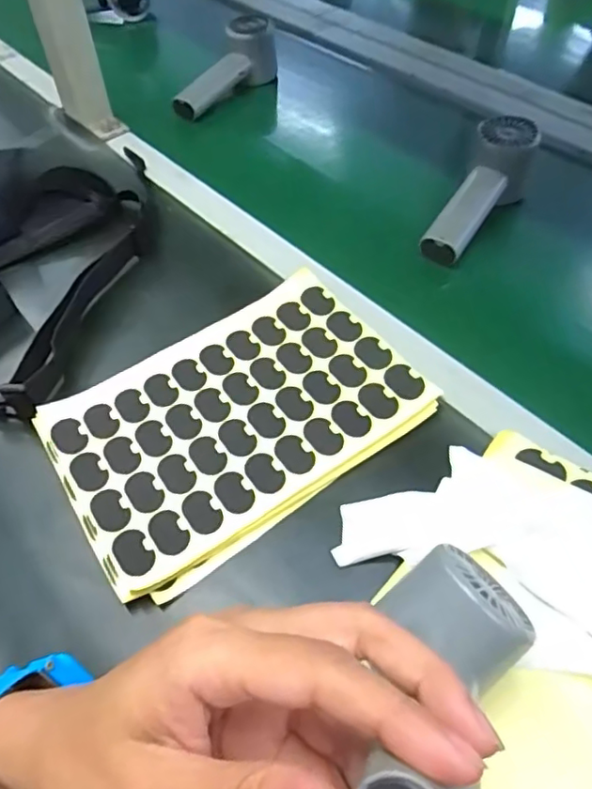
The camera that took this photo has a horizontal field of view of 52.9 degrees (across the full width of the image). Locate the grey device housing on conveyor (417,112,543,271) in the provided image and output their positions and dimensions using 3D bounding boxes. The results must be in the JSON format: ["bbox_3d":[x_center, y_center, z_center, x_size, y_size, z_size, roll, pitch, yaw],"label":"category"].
[{"bbox_3d":[0.157,-0.170,0.500,0.051,0.054,0.149,22,55,18],"label":"grey device housing on conveyor"}]

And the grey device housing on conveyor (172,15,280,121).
[{"bbox_3d":[-0.081,-0.361,0.678,0.049,0.064,0.155,36,74,27],"label":"grey device housing on conveyor"}]

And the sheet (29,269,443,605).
[{"bbox_3d":[-0.039,0.014,0.390,0.222,0.016,0.153,-29,56,-18],"label":"sheet"}]

